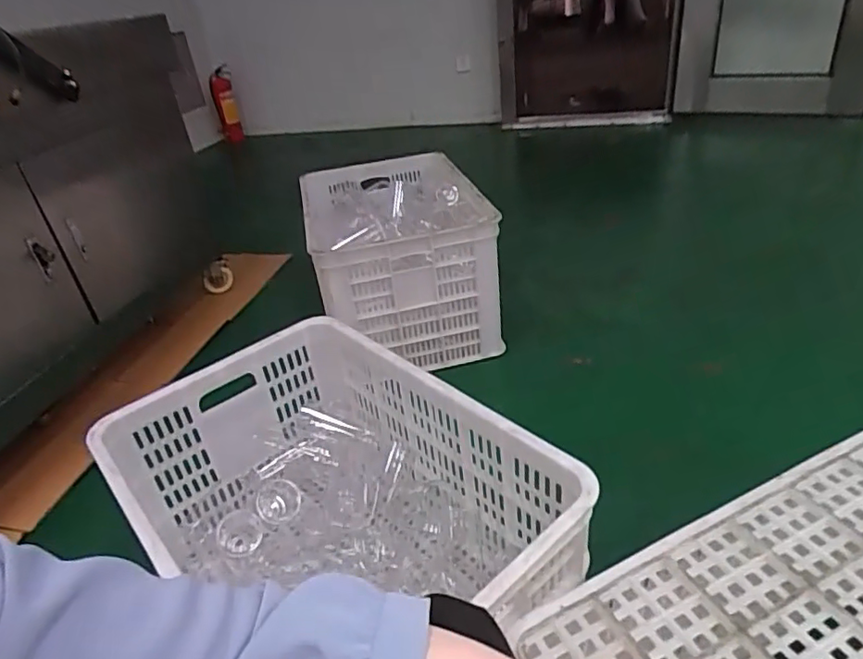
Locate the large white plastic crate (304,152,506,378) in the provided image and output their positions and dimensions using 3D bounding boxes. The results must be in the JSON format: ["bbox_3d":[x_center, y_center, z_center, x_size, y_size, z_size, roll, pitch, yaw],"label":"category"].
[{"bbox_3d":[-0.081,-0.174,1.513,0.406,0.378,0.486,-11,31,-6],"label":"large white plastic crate"}]

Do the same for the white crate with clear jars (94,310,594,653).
[{"bbox_3d":[-0.121,0.276,0.832,0.397,0.309,0.596,-32,39,-34],"label":"white crate with clear jars"}]

